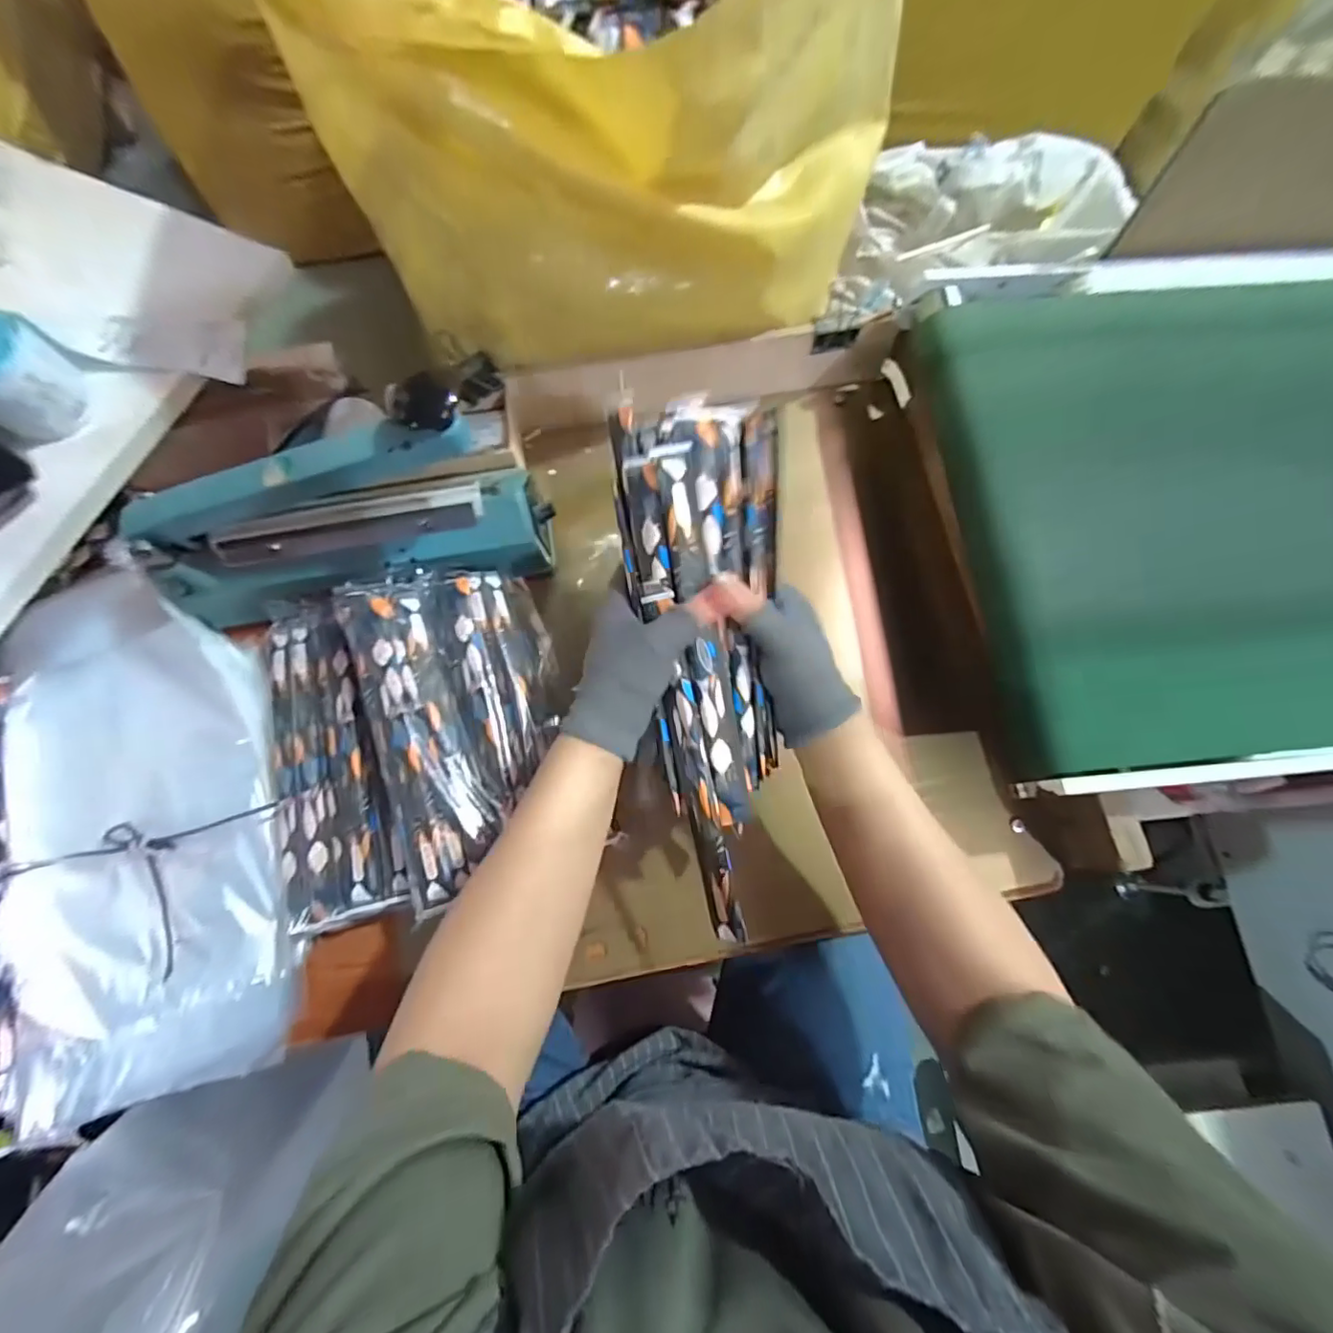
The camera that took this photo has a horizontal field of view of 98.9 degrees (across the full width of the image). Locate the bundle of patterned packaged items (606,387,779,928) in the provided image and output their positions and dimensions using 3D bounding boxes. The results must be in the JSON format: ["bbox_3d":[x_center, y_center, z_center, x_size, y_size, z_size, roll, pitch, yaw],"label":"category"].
[{"bbox_3d":[0.031,0.003,0.368,0.099,0.029,0.326,-5,95,-2],"label":"bundle of patterned packaged items"}]

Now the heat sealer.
[{"bbox_3d":[-0.254,-0.126,0.425,0.301,0.142,0.099,-9,75,-3],"label":"heat sealer"}]

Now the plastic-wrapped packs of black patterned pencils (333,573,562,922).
[{"bbox_3d":[-0.154,0.034,0.441,0.135,0.035,0.249,-17,76,-5],"label":"plastic-wrapped packs of black patterned pencils"}]

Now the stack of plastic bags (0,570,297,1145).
[{"bbox_3d":[-0.417,0.111,0.458,0.201,0.041,0.428,-14,76,-5],"label":"stack of plastic bags"}]

